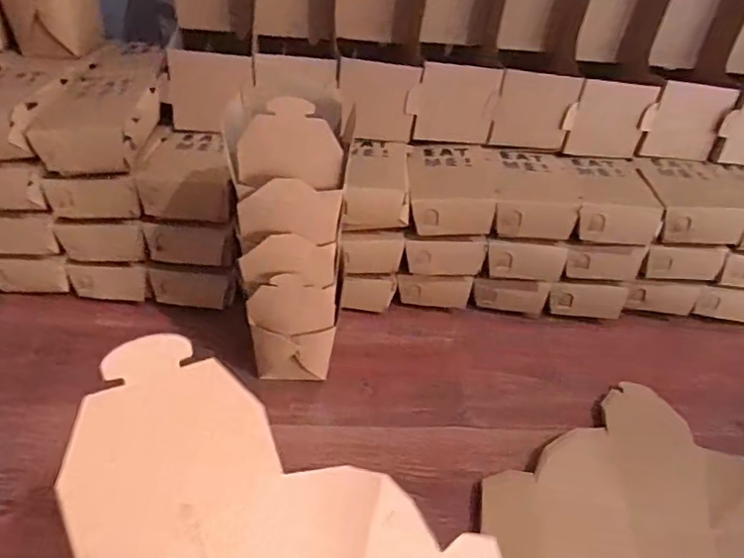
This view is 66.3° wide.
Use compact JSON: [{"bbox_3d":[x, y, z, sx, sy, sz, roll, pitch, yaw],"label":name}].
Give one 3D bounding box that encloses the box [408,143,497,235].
[{"bbox_3d":[0.086,-0.103,0.647,0.090,0.041,0.132,4,38,-2],"label":"box"}]

